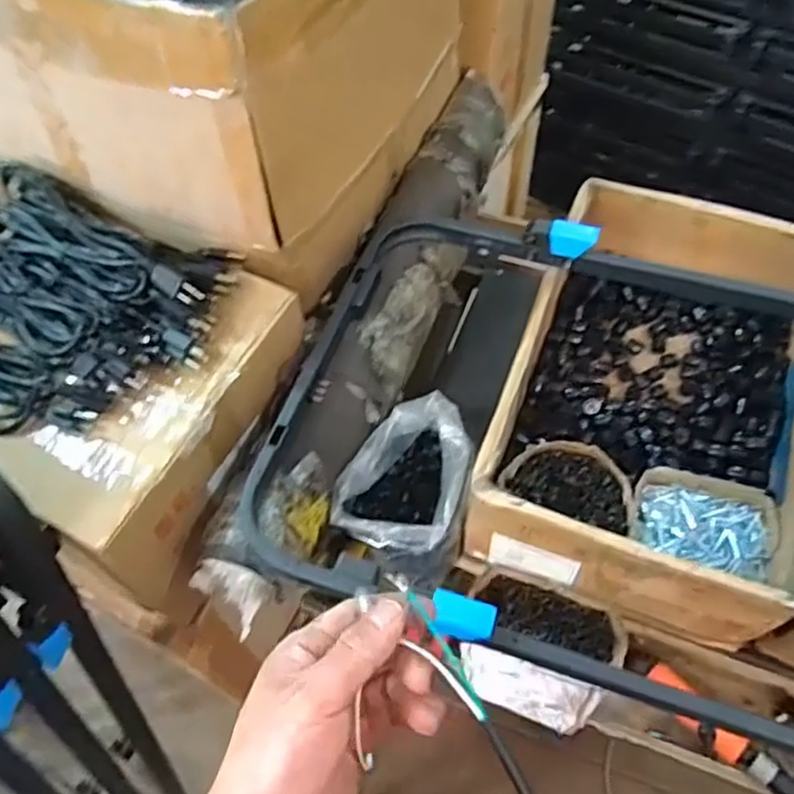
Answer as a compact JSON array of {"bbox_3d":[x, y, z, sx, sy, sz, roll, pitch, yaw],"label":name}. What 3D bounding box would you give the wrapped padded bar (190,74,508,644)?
[{"bbox_3d":[0.000,-0.142,0.891,0.123,0.083,0.864,18,59,14],"label":"wrapped padded bar"}]

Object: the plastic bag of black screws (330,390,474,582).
[{"bbox_3d":[0.021,0.114,0.831,0.134,0.153,0.176,21,60,16],"label":"plastic bag of black screws"}]

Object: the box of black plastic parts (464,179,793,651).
[{"bbox_3d":[0.339,-0.012,0.880,0.340,0.168,0.551,17,59,13],"label":"box of black plastic parts"}]

